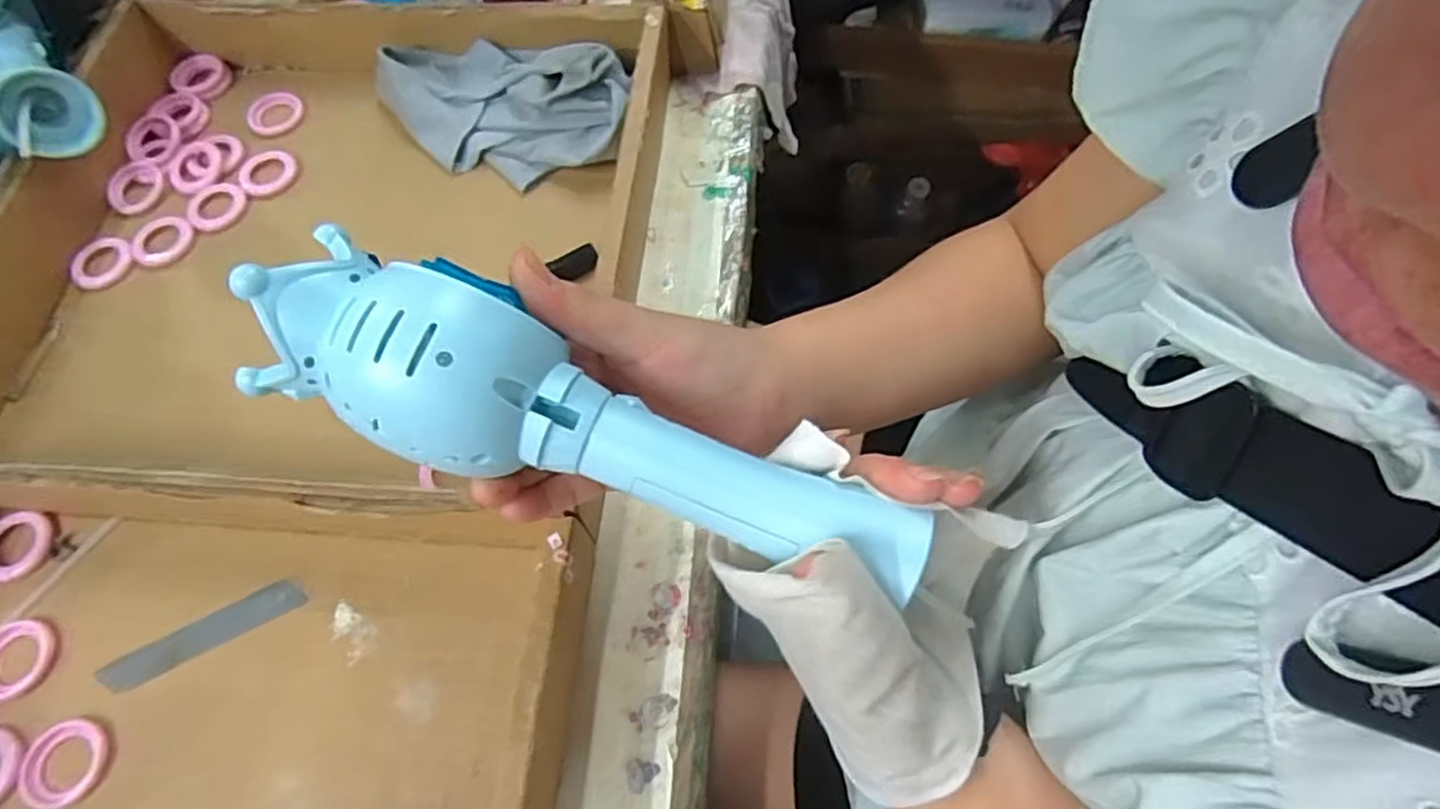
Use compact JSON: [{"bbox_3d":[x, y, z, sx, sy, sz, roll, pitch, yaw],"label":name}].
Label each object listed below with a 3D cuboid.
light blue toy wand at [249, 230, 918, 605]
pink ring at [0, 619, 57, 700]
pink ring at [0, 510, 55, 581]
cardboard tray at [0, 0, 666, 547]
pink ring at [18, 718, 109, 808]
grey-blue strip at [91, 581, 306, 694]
[{"bbox_3d":[-0.042,0.007,0.245,0.224,0.042,0.061,22,68,-5],"label":"light blue toy wand"},{"bbox_3d":[-0.347,0.125,0.362,0.036,0.004,0.037,-1,65,1],"label":"pink ring"},{"bbox_3d":[-0.371,0.074,0.387,0.041,0.004,0.036,3,65,3],"label":"pink ring"},{"bbox_3d":[-0.239,-0.103,0.449,0.383,0.073,0.349,2,65,2],"label":"cardboard tray"},{"bbox_3d":[-0.304,0.166,0.341,0.039,0.004,0.037,-1,65,1],"label":"pink ring"},{"bbox_3d":[-0.257,0.115,0.367,0.097,0.004,0.019,-26,62,-10],"label":"grey-blue strip"}]

